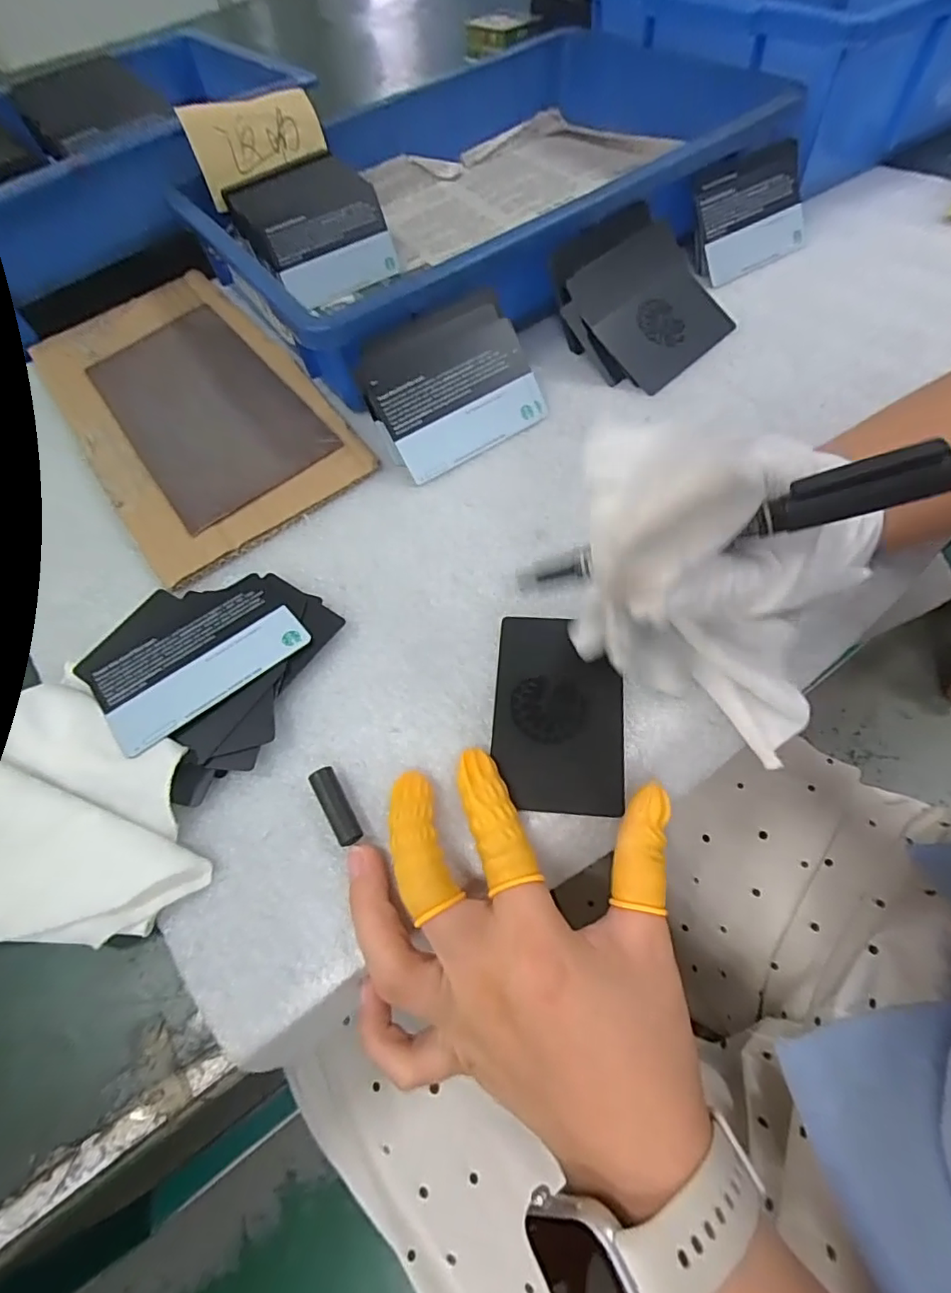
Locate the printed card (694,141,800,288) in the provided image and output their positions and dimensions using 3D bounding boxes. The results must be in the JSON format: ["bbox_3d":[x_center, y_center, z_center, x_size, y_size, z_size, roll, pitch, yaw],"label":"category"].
[{"bbox_3d":[0.186,-0.290,0.369,0.084,0.063,0.007,-29,25,-9],"label":"printed card"}]

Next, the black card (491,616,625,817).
[{"bbox_3d":[0.035,0.027,0.235,0.053,0.004,0.083,2,67,8],"label":"black card"}]

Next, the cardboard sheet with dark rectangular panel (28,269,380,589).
[{"bbox_3d":[-0.184,-0.159,0.350,0.132,0.014,0.268,-35,65,-14],"label":"cardboard sheet with dark rectangular panel"}]

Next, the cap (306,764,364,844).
[{"bbox_3d":[-0.054,0.063,0.215,0.010,0.011,0.031,-28,64,-11],"label":"cap"}]

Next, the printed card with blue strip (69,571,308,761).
[{"bbox_3d":[-0.123,0.003,0.246,0.085,0.004,0.056,-37,64,-19],"label":"printed card with blue strip"}]

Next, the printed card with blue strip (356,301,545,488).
[{"bbox_3d":[-0.010,-0.144,0.306,0.091,0.008,0.072,-31,101,-12],"label":"printed card with blue strip"}]

